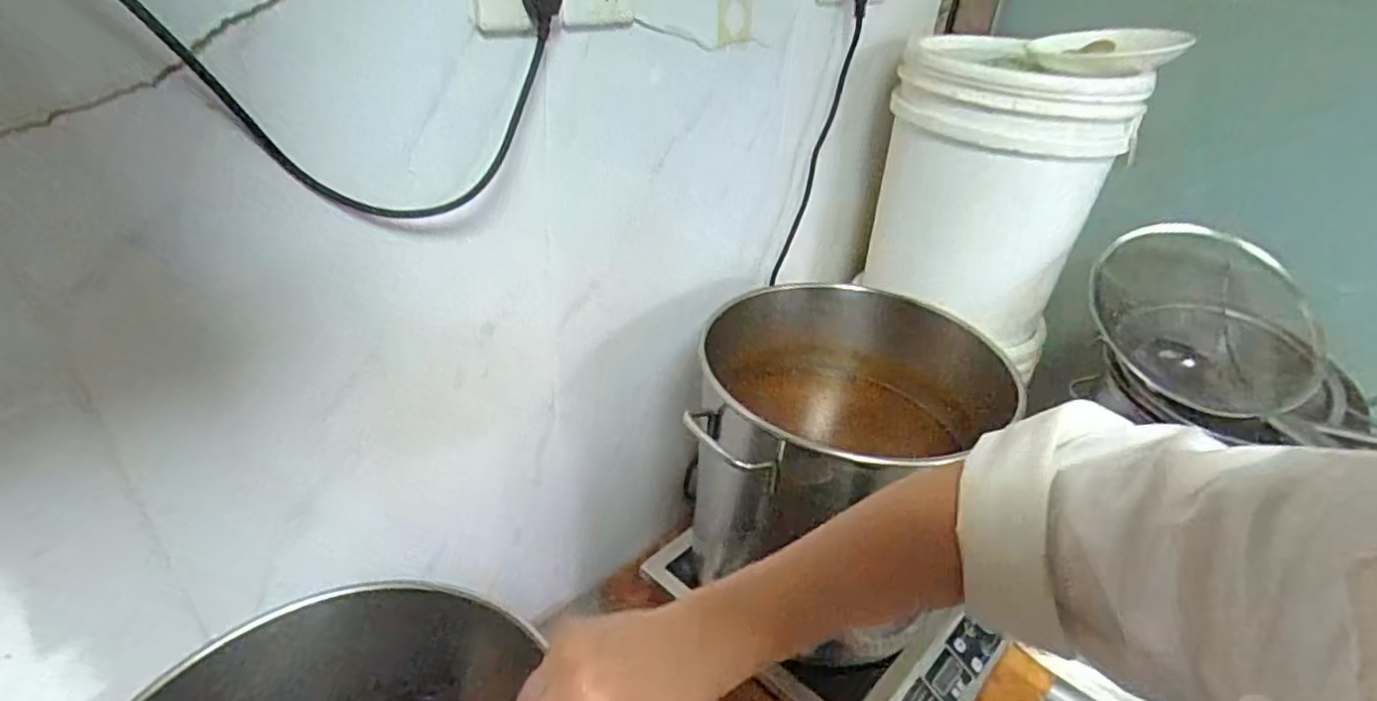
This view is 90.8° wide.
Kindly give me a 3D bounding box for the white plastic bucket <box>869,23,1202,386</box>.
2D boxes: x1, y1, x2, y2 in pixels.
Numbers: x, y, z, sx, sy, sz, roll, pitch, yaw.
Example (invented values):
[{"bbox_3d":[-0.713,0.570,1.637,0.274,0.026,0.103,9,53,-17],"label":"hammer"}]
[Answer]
[{"bbox_3d":[0.459,-0.254,1.031,0.304,0.424,0.278,4,33,-2],"label":"white plastic bucket"}]

